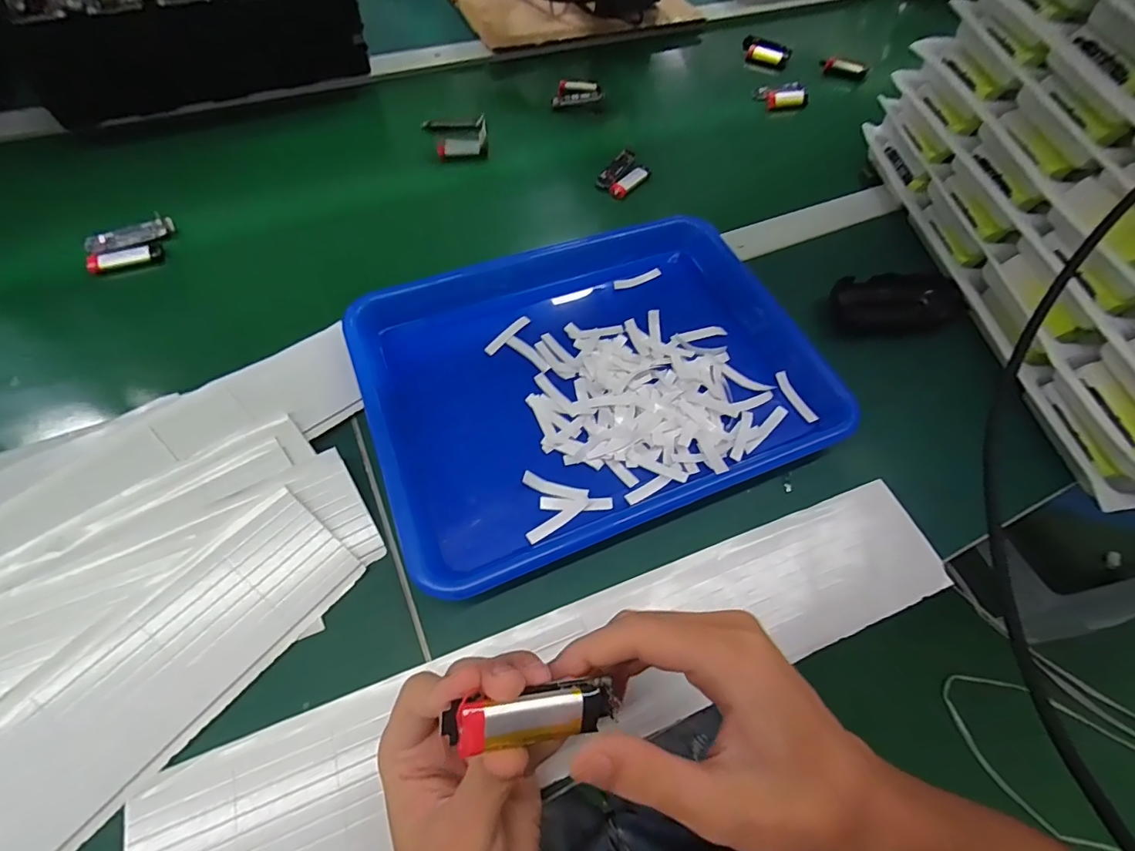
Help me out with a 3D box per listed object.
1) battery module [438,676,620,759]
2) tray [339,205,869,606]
[{"bbox_3d":[-0.010,0.110,0.185,0.069,0.011,0.018,6,60,-27],"label":"battery module"},{"bbox_3d":[0.011,-0.051,0.390,0.322,0.050,0.275,-20,66,-13],"label":"tray"}]

